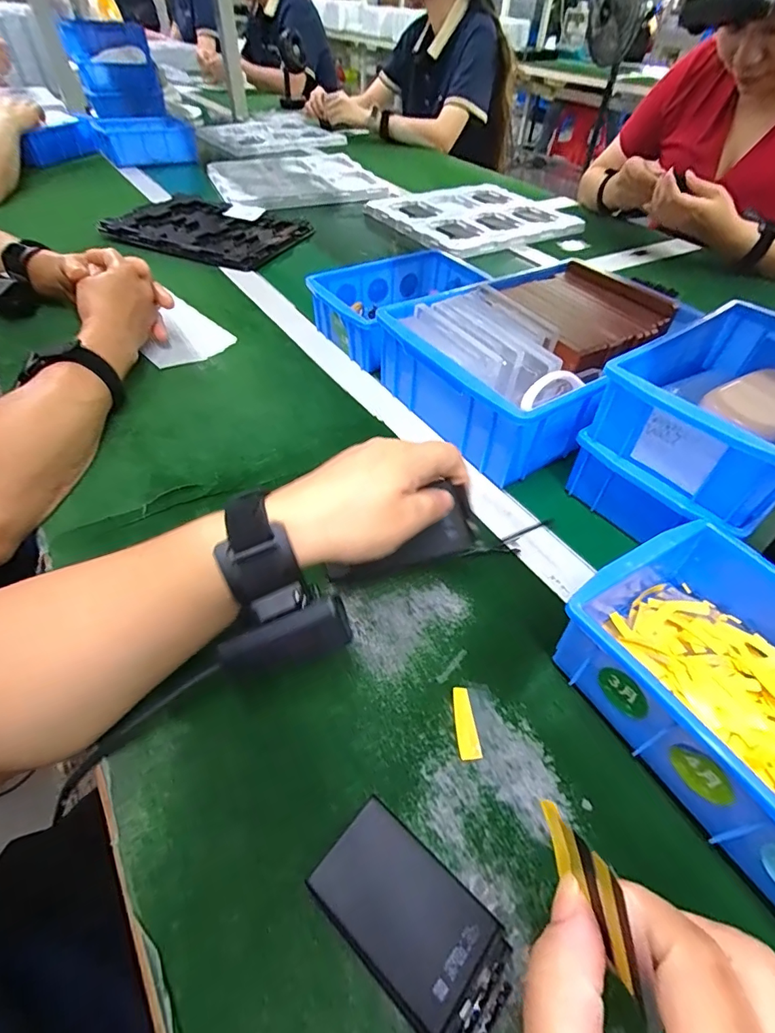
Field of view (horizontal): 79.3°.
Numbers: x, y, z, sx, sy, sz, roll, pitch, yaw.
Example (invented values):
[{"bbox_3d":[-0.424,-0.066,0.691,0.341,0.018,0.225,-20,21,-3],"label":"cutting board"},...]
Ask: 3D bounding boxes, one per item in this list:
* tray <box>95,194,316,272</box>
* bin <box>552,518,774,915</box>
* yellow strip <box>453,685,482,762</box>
[{"bbox_3d":[-0.291,-0.479,0.775,0.275,0.023,0.206,21,51,16],"label":"tray"},{"bbox_3d":[0.204,0.104,0.251,0.130,0.069,0.195,-23,53,-22],"label":"bin"},{"bbox_3d":[0.046,0.120,0.272,0.013,0.005,0.039,-1,48,-3],"label":"yellow strip"}]

